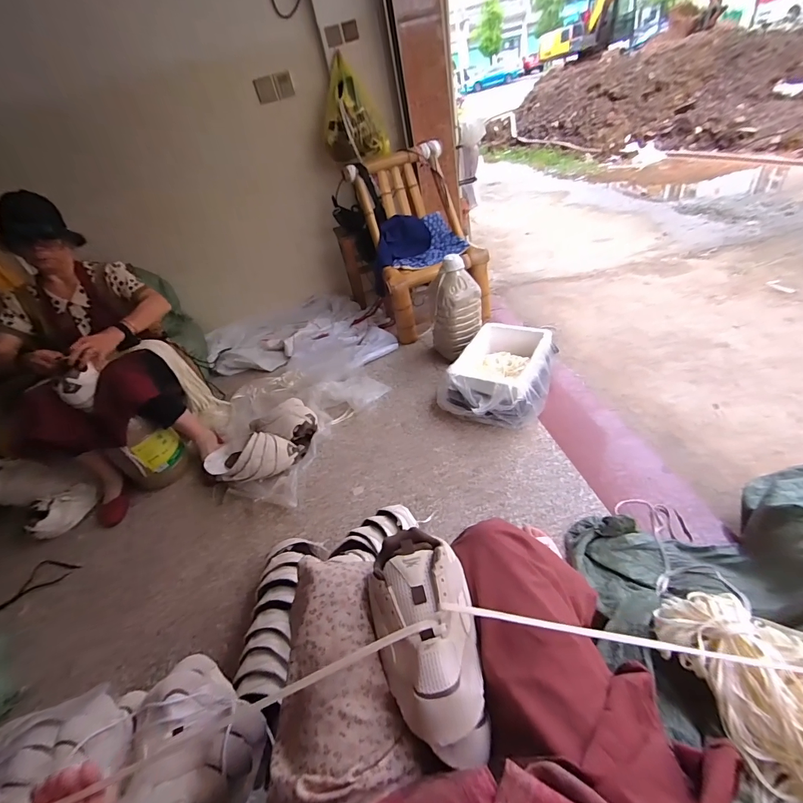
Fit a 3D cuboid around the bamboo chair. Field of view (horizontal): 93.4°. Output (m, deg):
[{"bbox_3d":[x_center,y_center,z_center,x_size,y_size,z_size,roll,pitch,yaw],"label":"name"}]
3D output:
[{"bbox_3d":[0.088,-0.712,1.727,0.475,0.662,0.533,-24,40,-12],"label":"bamboo chair"}]

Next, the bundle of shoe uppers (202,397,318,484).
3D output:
[{"bbox_3d":[-0.475,0.136,1.301,0.384,0.118,0.240,-30,43,-19],"label":"bundle of shoe uppers"}]

